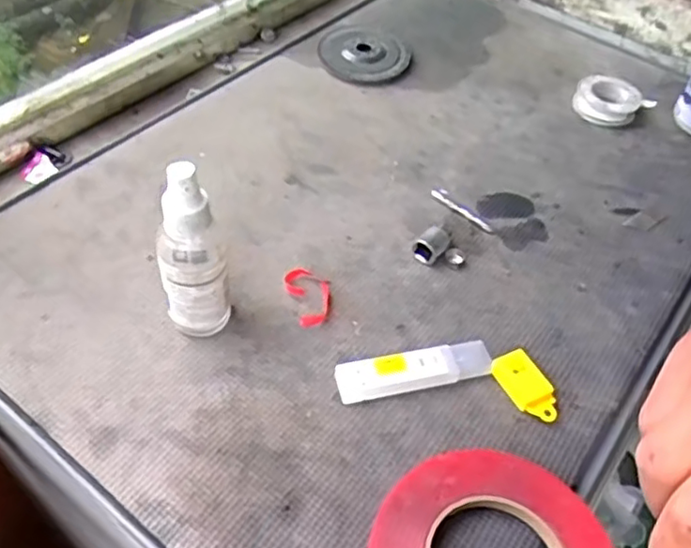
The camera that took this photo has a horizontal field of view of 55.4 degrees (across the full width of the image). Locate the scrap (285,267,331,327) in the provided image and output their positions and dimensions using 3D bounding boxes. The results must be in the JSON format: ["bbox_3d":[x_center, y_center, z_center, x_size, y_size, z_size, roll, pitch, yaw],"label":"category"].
[{"bbox_3d":[-0.024,0.015,0.476,0.031,0.006,0.052,-13,54,-16],"label":"scrap"}]

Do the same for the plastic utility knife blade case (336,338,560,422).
[{"bbox_3d":[0.066,0.067,0.438,0.140,0.015,0.049,6,49,-1],"label":"plastic utility knife blade case"}]

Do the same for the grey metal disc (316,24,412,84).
[{"bbox_3d":[0.020,-0.228,0.684,0.091,0.015,0.081,10,49,3],"label":"grey metal disc"}]

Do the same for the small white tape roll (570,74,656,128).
[{"bbox_3d":[0.268,-0.176,0.661,0.064,0.025,0.072,35,54,23],"label":"small white tape roll"}]

